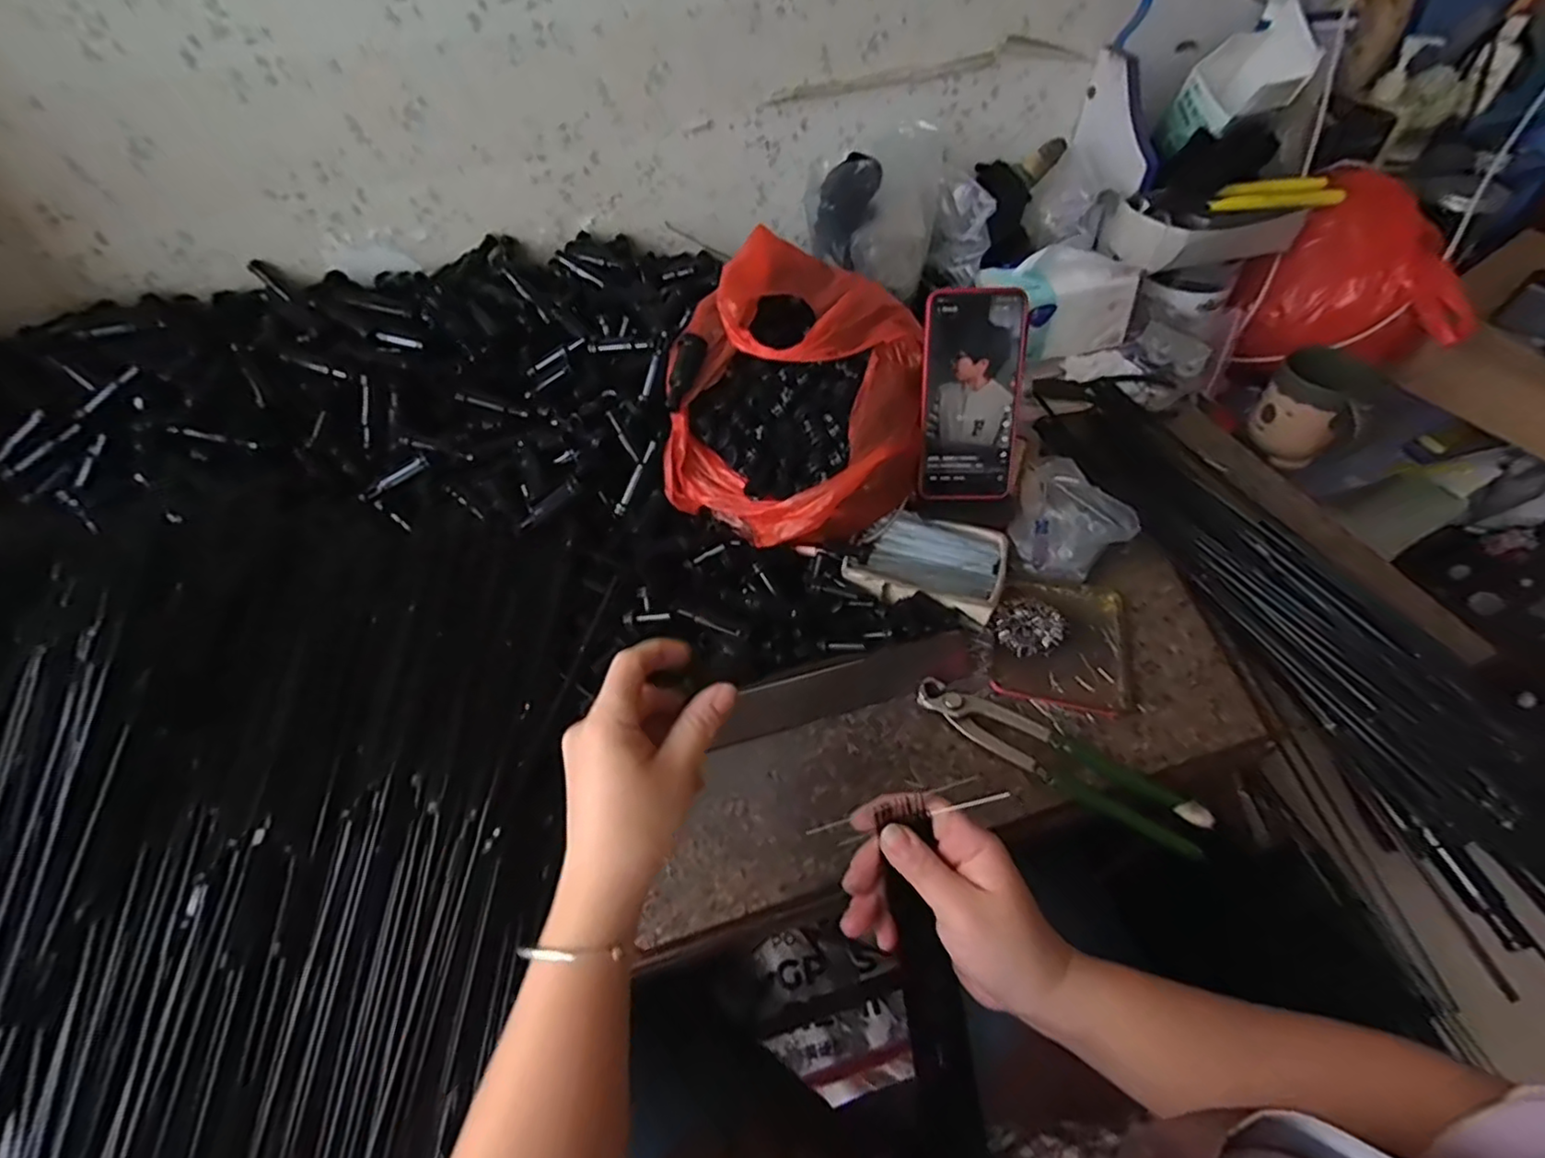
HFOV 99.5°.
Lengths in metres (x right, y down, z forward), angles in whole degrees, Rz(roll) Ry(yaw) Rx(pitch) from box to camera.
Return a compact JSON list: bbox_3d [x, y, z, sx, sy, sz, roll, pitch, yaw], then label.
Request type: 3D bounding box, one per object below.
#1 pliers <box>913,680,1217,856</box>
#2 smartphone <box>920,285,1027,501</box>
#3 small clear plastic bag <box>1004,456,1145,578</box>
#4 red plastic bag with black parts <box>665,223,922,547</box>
[{"bbox_3d":[0.197,0.124,0.460,0.199,0.017,0.038,27,58,22],"label":"pliers"},{"bbox_3d":[0.161,-0.146,0.531,0.077,0.161,0.014,-1,17,2],"label":"smartphone"},{"bbox_3d":[0.249,-0.055,0.575,0.104,0.041,0.111,-25,55,-16],"label":"small clear plastic bag"},{"bbox_3d":[0.019,-0.152,0.561,0.203,0.153,0.250,1,52,4],"label":"red plastic bag with black parts"}]

